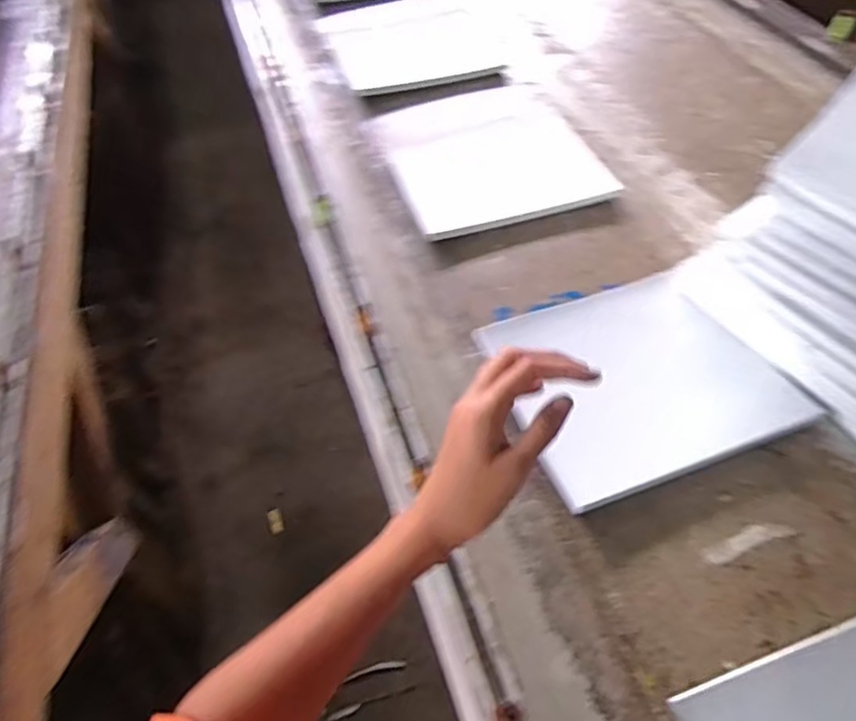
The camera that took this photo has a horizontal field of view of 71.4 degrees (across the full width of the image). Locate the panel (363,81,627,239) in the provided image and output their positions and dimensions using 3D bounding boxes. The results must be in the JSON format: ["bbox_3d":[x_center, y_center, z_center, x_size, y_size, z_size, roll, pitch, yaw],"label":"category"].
[{"bbox_3d":[0.082,-0.319,0.881,0.279,0.019,0.339,-14,54,-6],"label":"panel"}]

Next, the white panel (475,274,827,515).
[{"bbox_3d":[0.216,0.017,0.622,0.261,0.022,0.220,-17,55,-9],"label":"white panel"}]

